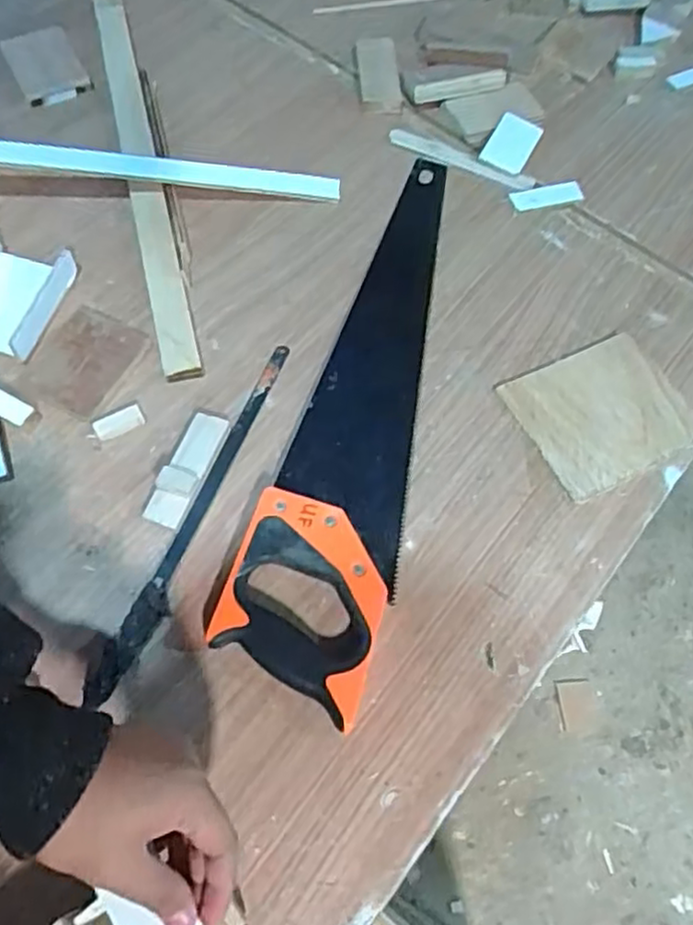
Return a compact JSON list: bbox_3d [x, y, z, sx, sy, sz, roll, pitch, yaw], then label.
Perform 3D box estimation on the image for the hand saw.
[{"bbox_3d":[0.021,-0.064,0.581,0.107,0.026,0.496,15,65,4],"label":"hand saw"}]

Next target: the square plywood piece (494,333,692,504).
[{"bbox_3d":[0.216,-0.042,0.593,0.139,0.009,0.116,-23,68,-13],"label":"square plywood piece"}]

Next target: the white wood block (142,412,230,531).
[{"bbox_3d":[-0.122,0.005,0.545,0.030,0.018,0.095,19,65,6],"label":"white wood block"}]

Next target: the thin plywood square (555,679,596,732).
[{"bbox_3d":[0.395,0.418,1.223,0.063,0.004,0.085,1,65,-4],"label":"thin plywood square"}]

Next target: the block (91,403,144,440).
[{"bbox_3d":[-0.182,-0.032,0.564,0.038,0.004,0.019,-27,68,-15],"label":"block"}]

